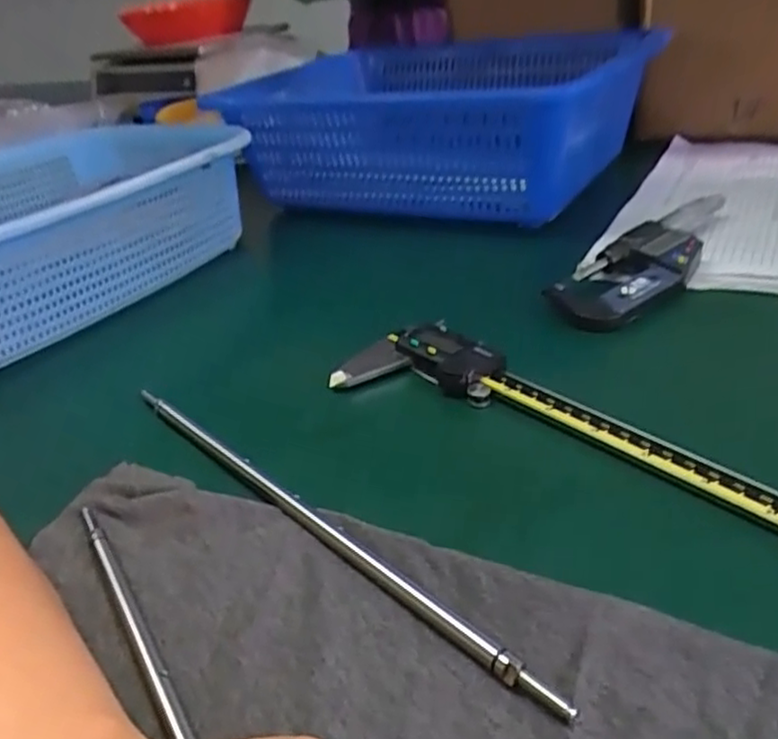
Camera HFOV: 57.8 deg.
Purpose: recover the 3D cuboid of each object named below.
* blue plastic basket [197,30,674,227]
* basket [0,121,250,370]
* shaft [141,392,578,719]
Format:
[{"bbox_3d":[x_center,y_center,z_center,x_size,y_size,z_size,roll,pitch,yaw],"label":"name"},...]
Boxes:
[{"bbox_3d":[0.049,-0.222,0.641,0.329,0.107,0.268,10,35,27],"label":"blue plastic basket"},{"bbox_3d":[-0.264,-0.096,0.516,0.217,0.096,0.325,14,37,32],"label":"basket"},{"bbox_3d":[-0.038,0.056,0.286,0.006,0.006,0.264,-30,37,-32],"label":"shaft"}]

